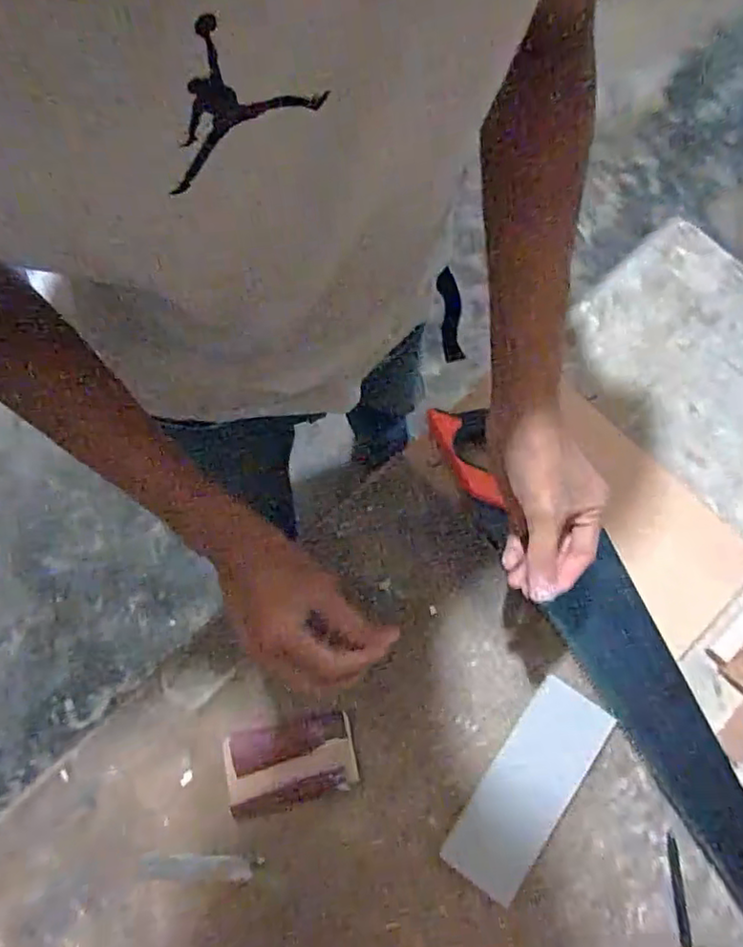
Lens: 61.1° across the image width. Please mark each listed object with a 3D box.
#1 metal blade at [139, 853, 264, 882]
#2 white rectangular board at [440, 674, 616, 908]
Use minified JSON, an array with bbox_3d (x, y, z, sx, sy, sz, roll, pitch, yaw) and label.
[{"bbox_3d":[-0.140,0.321,0.515,0.100,0.004,0.018,-1,73,6],"label":"metal blade"},{"bbox_3d":[0.129,0.255,0.515,0.064,0.012,0.166,34,79,10],"label":"white rectangular board"}]

